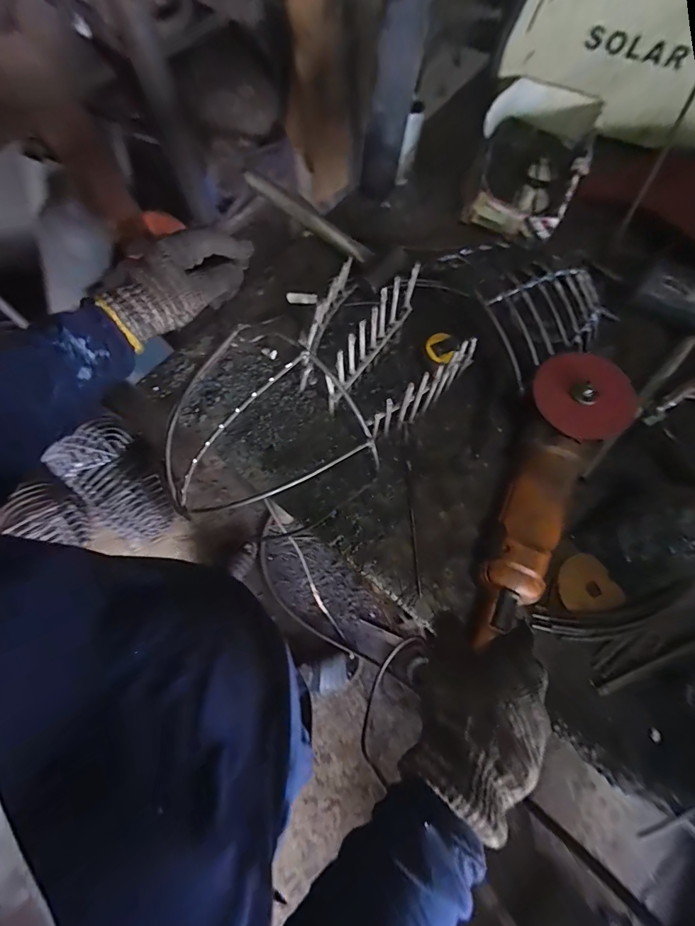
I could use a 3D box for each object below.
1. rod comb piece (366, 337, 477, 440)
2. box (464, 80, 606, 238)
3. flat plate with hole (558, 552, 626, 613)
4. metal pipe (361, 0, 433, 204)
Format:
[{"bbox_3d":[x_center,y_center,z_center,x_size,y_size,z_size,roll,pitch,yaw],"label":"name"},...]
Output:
[{"bbox_3d":[0.089,-0.074,0.470,0.145,0.094,0.025,-33,76,-11],"label":"rod comb piece"},{"bbox_3d":[0.255,-0.420,0.595,0.149,0.058,0.236,17,73,4],"label":"box"},{"bbox_3d":[0.258,0.134,0.458,0.060,0.005,0.061,-4,62,7],"label":"flat plate with hole"},{"bbox_3d":[0.052,-0.429,0.462,0.062,0.286,0.053,7,72,1],"label":"metal pipe"}]

